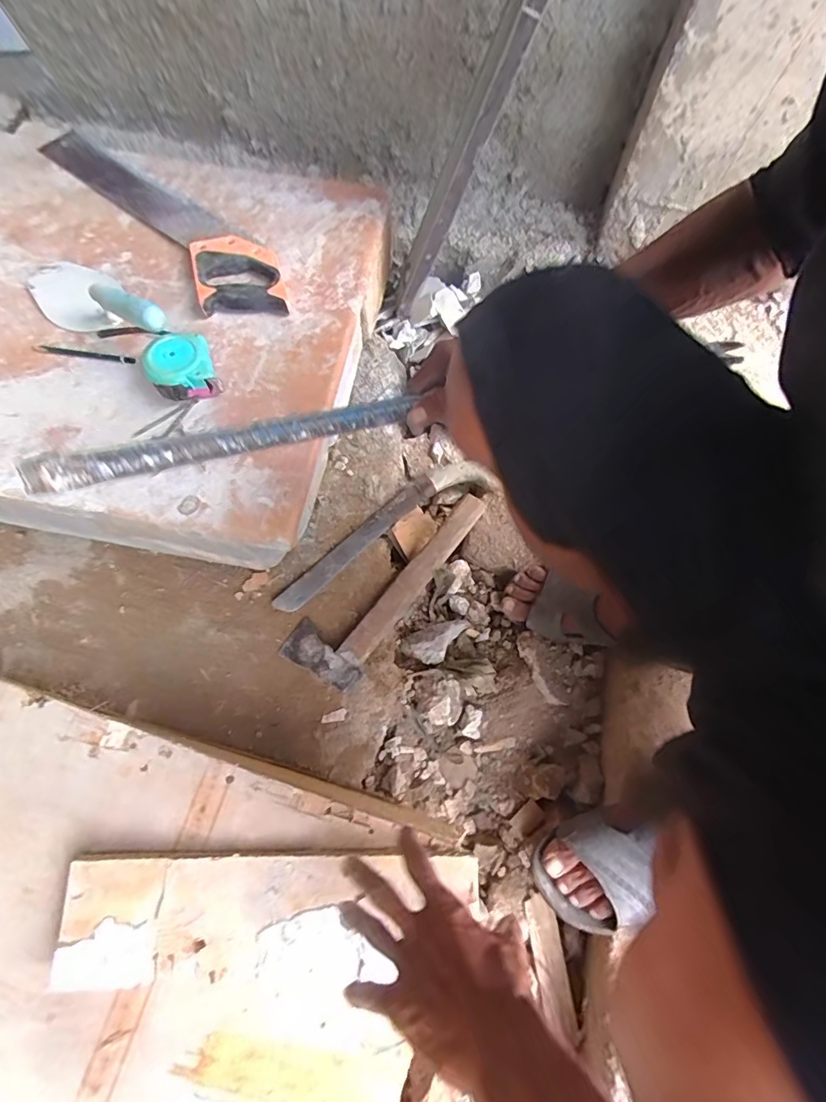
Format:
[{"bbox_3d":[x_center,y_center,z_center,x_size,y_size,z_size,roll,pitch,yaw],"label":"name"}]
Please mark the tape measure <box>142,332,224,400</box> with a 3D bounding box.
[{"bbox_3d":[-0.276,-0.218,0.582,0.073,0.042,0.075,-23,72,-9],"label":"tape measure"}]

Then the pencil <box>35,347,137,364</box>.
[{"bbox_3d":[-0.410,-0.245,0.610,0.126,0.004,0.015,9,69,1],"label":"pencil"}]

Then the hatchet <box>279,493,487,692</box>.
[{"bbox_3d":[-0.030,0.033,0.645,0.100,0.032,0.315,37,72,11],"label":"hatchet"}]

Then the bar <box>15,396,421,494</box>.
[{"bbox_3d":[-0.126,-0.085,0.368,0.278,0.019,0.015,-19,71,-26],"label":"bar"}]

